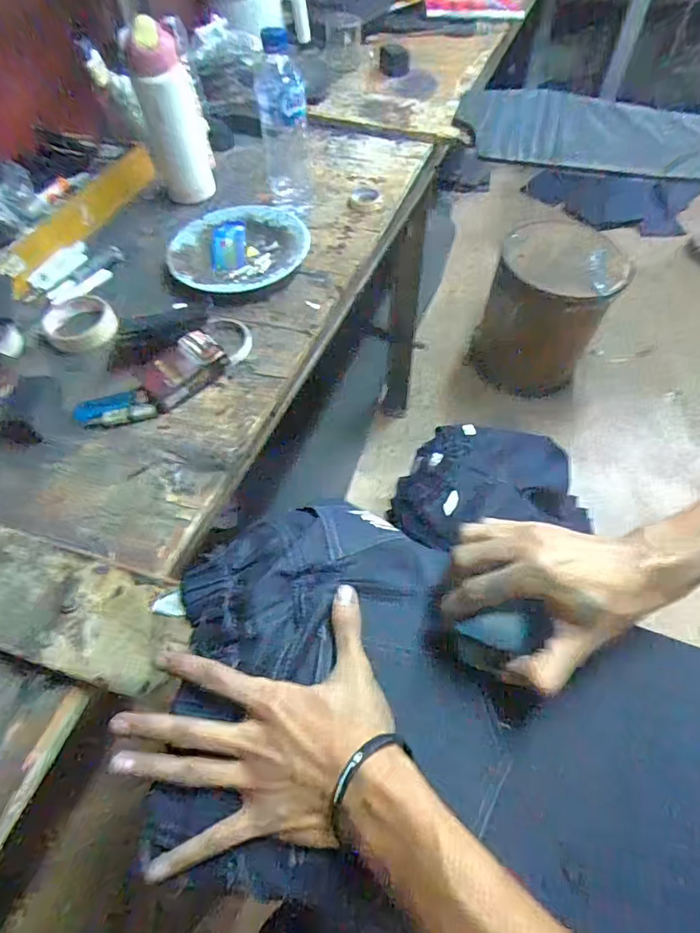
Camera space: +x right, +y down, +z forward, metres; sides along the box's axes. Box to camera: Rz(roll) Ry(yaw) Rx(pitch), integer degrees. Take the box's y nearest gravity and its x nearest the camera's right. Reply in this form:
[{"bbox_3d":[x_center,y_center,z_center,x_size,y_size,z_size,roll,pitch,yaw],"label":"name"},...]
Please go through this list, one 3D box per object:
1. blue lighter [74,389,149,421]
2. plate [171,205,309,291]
[{"bbox_3d":[-0.273,-0.073,0.578,0.085,0.012,0.027,-14,57,-9],"label":"blue lighter"},{"bbox_3d":[-0.156,-0.306,0.719,0.195,0.027,0.188,-9,56,-5],"label":"plate"}]

